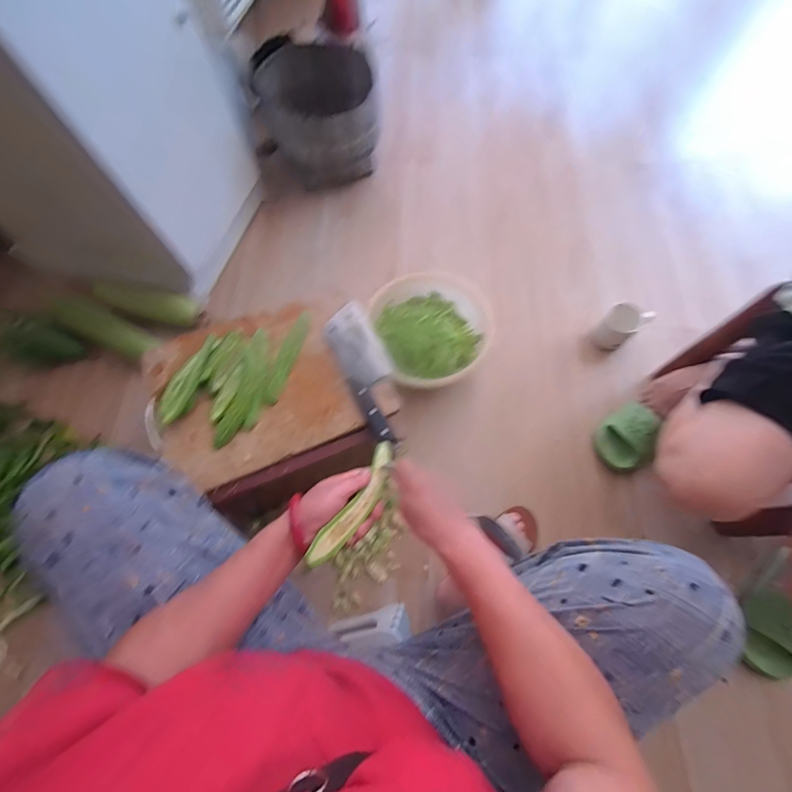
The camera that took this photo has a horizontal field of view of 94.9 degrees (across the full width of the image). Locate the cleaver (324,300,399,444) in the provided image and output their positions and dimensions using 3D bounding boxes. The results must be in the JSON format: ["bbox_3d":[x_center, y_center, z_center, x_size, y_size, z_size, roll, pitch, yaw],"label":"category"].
[{"bbox_3d":[-0.050,-0.050,0.636,0.083,0.020,0.275,-24,69,-7],"label":"cleaver"}]

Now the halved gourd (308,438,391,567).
[{"bbox_3d":[-0.046,0.132,0.454,0.033,0.019,0.179,27,51,13],"label":"halved gourd"}]

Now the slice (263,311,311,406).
[{"bbox_3d":[-0.195,-0.072,0.653,0.033,0.009,0.180,13,69,8],"label":"slice"}]

